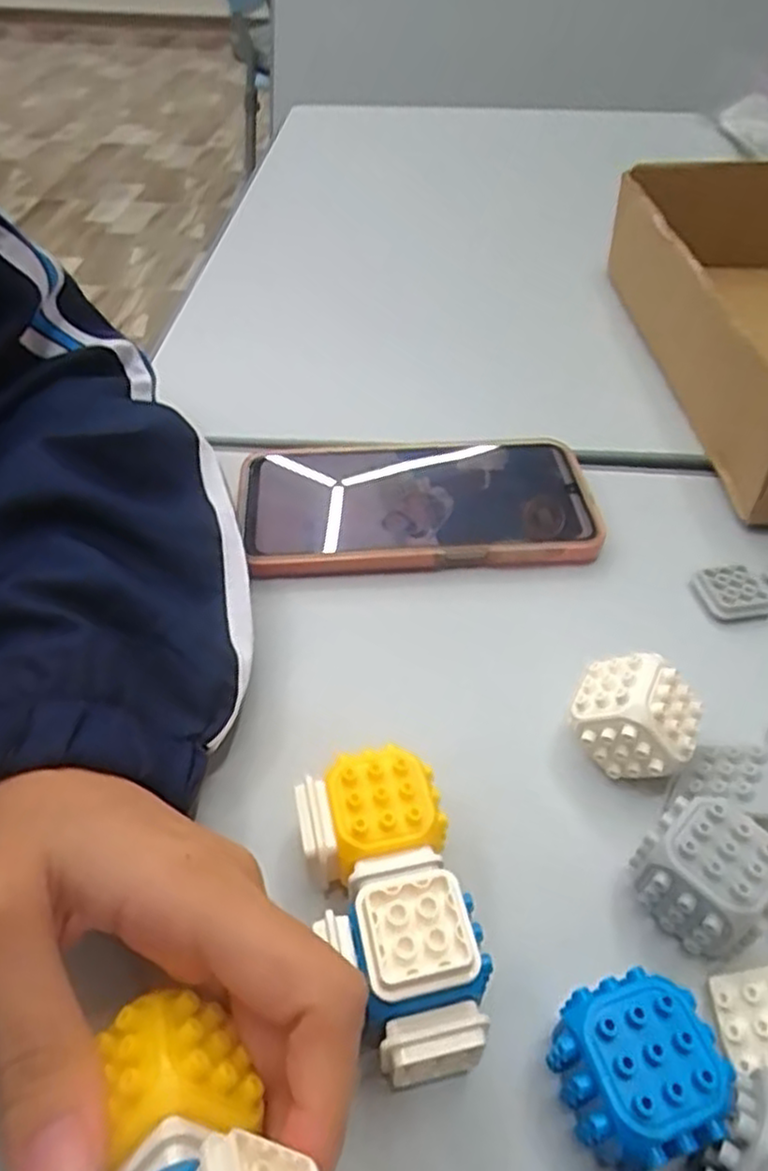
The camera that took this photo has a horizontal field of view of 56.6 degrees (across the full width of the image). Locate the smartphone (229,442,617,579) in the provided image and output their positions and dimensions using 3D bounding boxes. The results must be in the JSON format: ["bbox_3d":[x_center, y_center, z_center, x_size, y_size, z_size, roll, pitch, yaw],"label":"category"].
[{"bbox_3d":[0.015,-0.039,0.347,0.166,0.019,0.082,-3,47,-2],"label":"smartphone"}]

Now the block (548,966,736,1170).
[{"bbox_3d":[0.061,0.123,0.180,0.037,0.038,0.036,-11,48,-11],"label":"block"}]

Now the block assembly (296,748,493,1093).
[{"bbox_3d":[0.002,0.092,0.204,0.040,0.045,0.081,-9,48,-9],"label":"block assembly"}]

